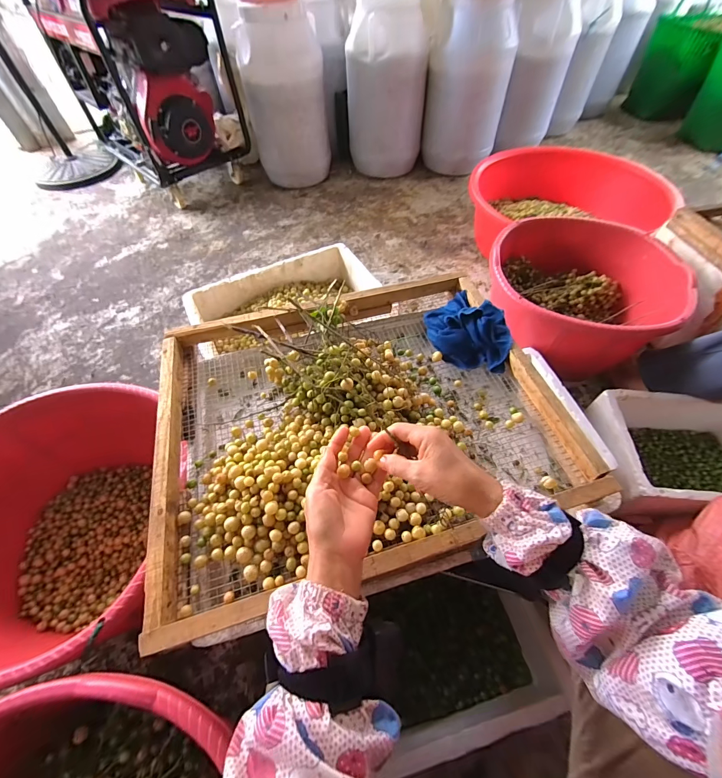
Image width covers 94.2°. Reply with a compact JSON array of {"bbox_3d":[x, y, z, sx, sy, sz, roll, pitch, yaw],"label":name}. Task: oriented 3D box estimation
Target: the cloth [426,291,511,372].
[{"bbox_3d":[0.188,-0.102,0.593,0.118,0.052,0.159,-27,59,-16],"label":"cloth"}]

